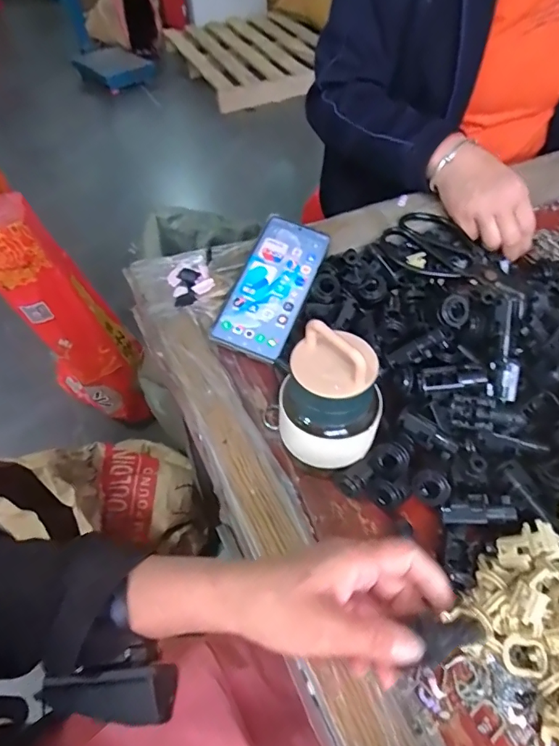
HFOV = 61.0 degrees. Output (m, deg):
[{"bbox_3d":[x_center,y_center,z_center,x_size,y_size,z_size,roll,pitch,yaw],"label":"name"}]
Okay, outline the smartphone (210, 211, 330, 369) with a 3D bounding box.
[{"bbox_3d":[-0.006,-0.092,0.497,0.075,0.006,0.165,25,71,6],"label":"smartphone"}]

